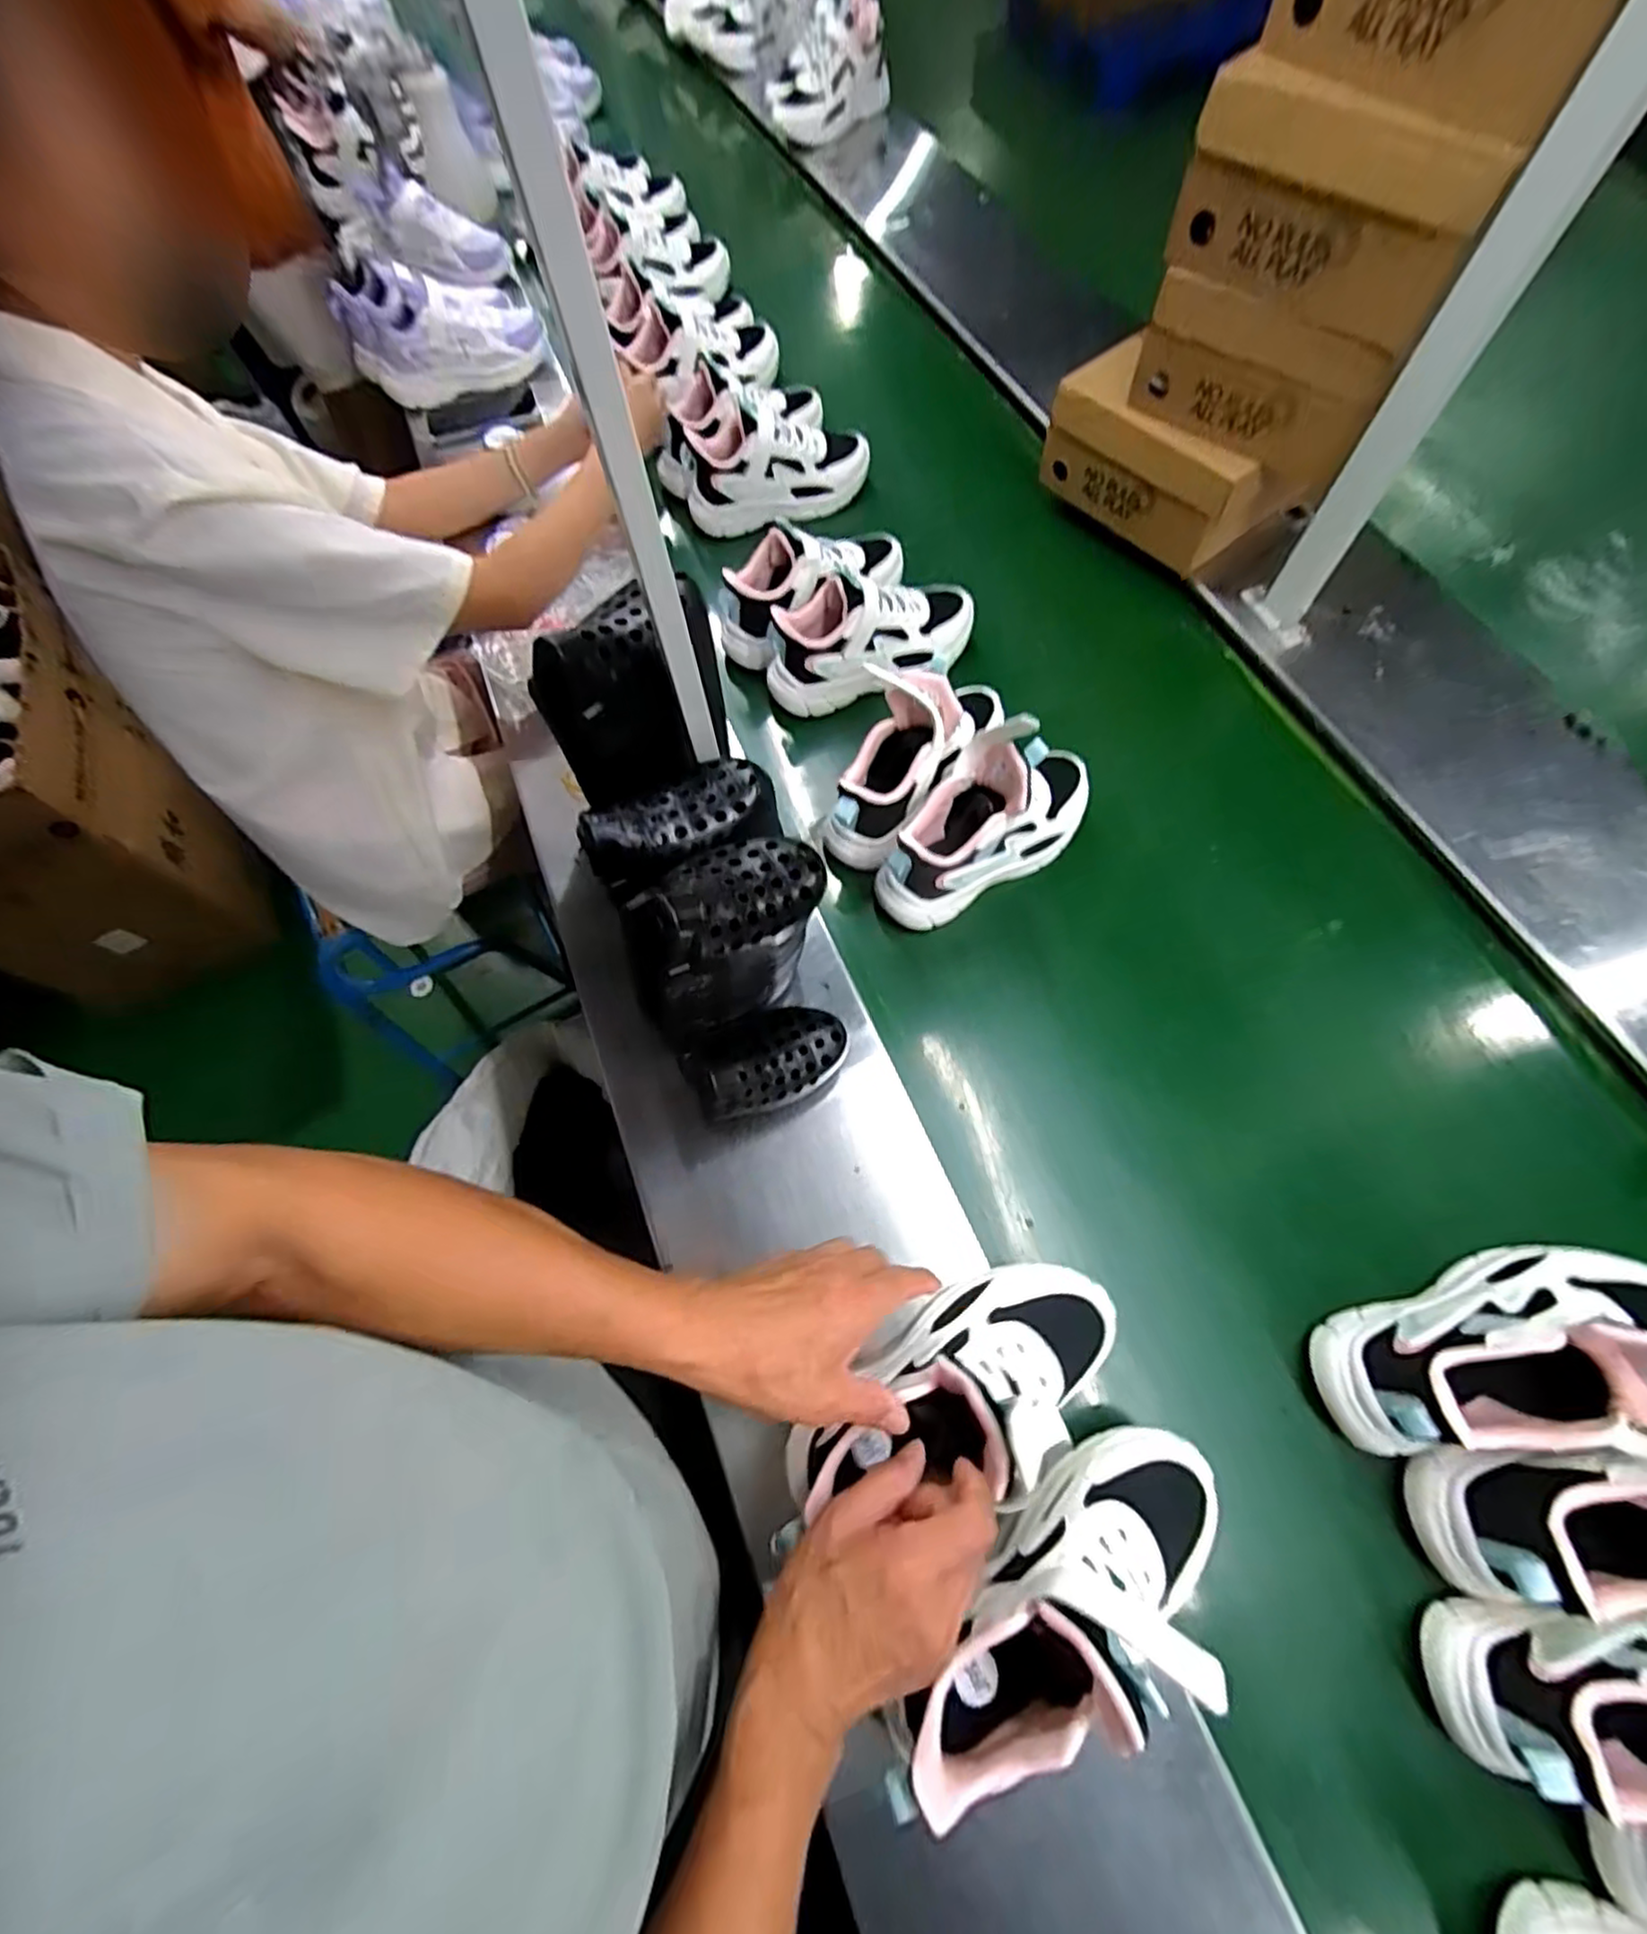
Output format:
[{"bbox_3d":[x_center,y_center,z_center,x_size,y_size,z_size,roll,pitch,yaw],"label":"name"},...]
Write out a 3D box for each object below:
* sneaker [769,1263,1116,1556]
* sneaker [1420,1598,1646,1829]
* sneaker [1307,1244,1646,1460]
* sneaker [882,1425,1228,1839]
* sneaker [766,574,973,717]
[{"bbox_3d":[0.088,0.274,0.456,0.228,0.129,0.099,-36,68,-13],"label":"sneaker"},{"bbox_3d":[0.498,0.420,0.395,0.231,0.115,0.080,-5,64,1],"label":"sneaker"},{"bbox_3d":[0.474,0.254,0.460,0.243,0.119,0.102,-19,65,-6],"label":"sneaker"},{"bbox_3d":[0.138,0.362,0.389,0.234,0.144,0.076,-32,67,-11],"label":"sneaker"},{"bbox_3d":[0.054,-0.360,0.762,0.237,0.095,0.099,-18,65,-5],"label":"sneaker"}]

